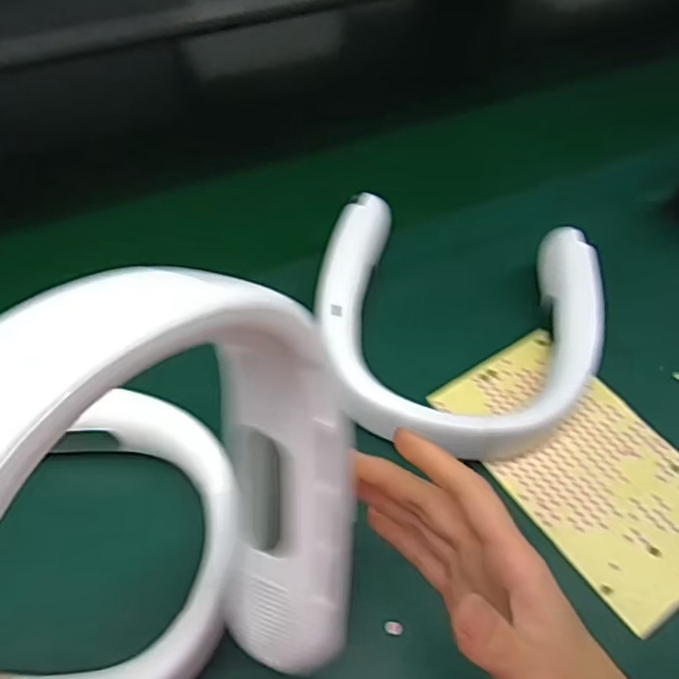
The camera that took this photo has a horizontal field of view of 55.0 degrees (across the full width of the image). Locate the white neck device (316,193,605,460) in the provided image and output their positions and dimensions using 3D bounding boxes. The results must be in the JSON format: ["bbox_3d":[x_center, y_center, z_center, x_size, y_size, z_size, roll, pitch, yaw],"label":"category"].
[{"bbox_3d":[0.079,-0.009,0.455,0.194,0.048,0.193,10,54,5],"label":"white neck device"}]

